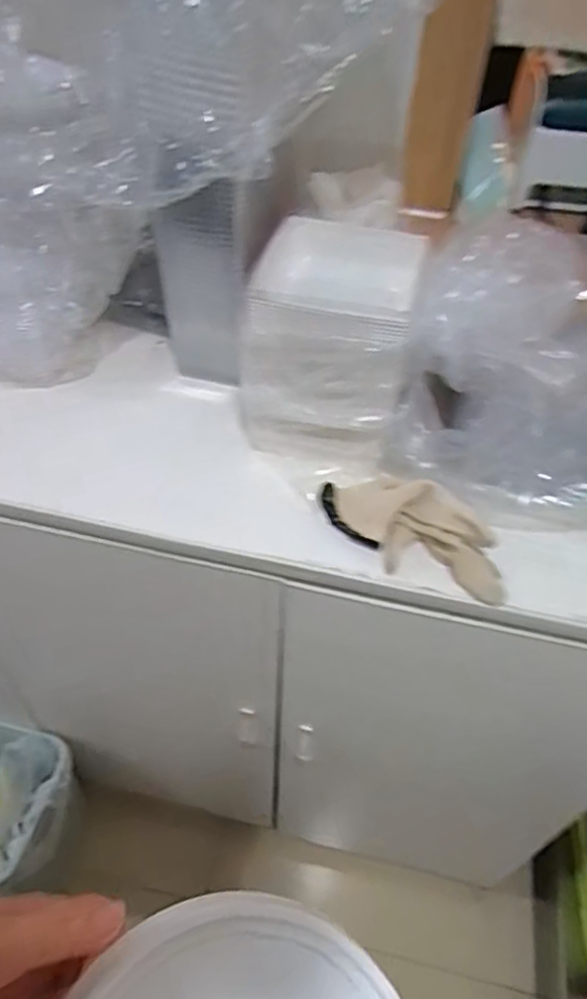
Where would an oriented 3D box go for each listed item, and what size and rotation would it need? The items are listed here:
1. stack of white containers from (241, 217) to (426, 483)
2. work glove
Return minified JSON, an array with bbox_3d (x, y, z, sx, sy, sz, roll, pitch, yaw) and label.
[{"bbox_3d":[0.036,-0.136,0.588,0.144,0.169,0.163,9,49,5],"label":"stack of white containers"},{"bbox_3d":[0.101,0.023,0.528,0.164,0.056,0.049,29,53,21],"label":"work glove"}]

